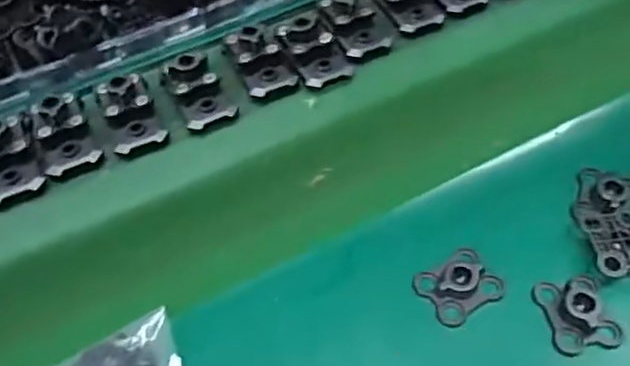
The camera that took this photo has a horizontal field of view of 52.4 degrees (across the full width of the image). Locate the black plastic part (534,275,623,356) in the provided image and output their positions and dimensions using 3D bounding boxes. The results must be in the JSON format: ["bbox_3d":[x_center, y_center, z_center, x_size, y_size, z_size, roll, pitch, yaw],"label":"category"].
[{"bbox_3d":[0.199,0.095,0.481,0.049,0.024,0.056,-8,51,-3],"label":"black plastic part"}]

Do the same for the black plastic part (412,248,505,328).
[{"bbox_3d":[0.114,0.078,0.501,0.058,0.027,0.049,-26,54,-16],"label":"black plastic part"}]

